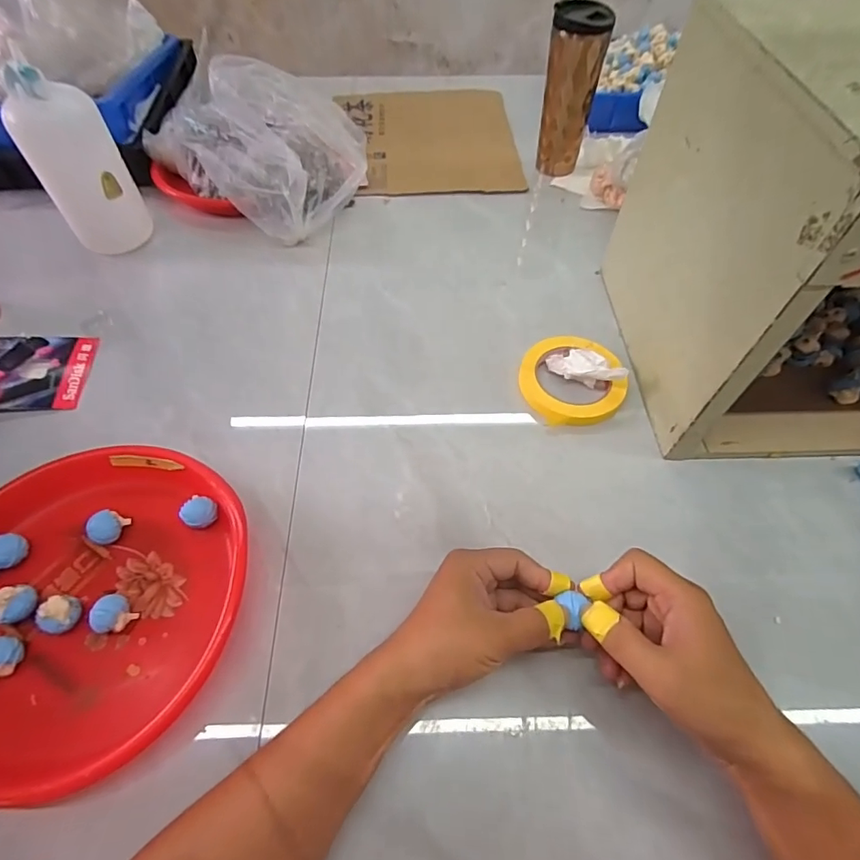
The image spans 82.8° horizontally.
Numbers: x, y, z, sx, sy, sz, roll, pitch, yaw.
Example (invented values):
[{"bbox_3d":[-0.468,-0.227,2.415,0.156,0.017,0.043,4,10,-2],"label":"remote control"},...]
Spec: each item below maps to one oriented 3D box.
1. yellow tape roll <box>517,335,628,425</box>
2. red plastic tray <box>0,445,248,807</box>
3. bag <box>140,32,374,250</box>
[{"bbox_3d":[0.150,-0.053,0.521,0.104,0.019,0.110,-1,57,1],"label":"yellow tape roll"},{"bbox_3d":[-0.273,0.134,0.388,0.243,0.051,0.245,3,58,4],"label":"red plastic tray"},{"bbox_3d":[-0.233,-0.389,0.650,0.296,0.185,0.162,33,64,21],"label":"bag"}]

